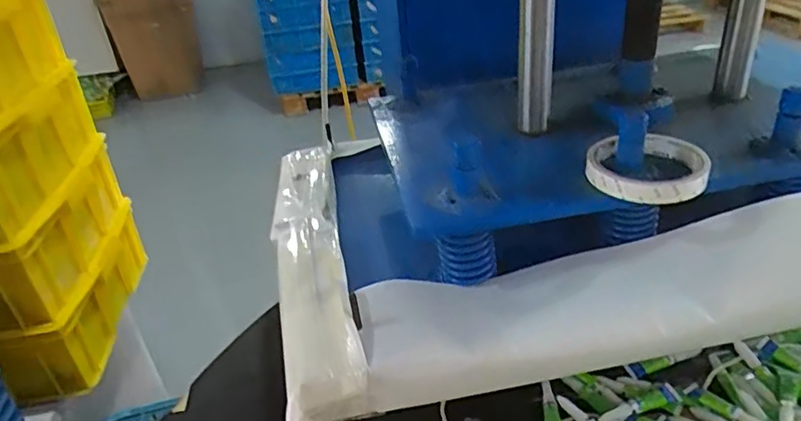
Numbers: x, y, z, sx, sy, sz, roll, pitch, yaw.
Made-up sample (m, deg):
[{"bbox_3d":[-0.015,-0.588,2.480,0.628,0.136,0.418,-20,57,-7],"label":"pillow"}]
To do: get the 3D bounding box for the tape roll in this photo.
[{"bbox_3d":[0.196,-0.035,0.467,0.088,0.016,0.088,-5,33,3],"label":"tape roll"}]

